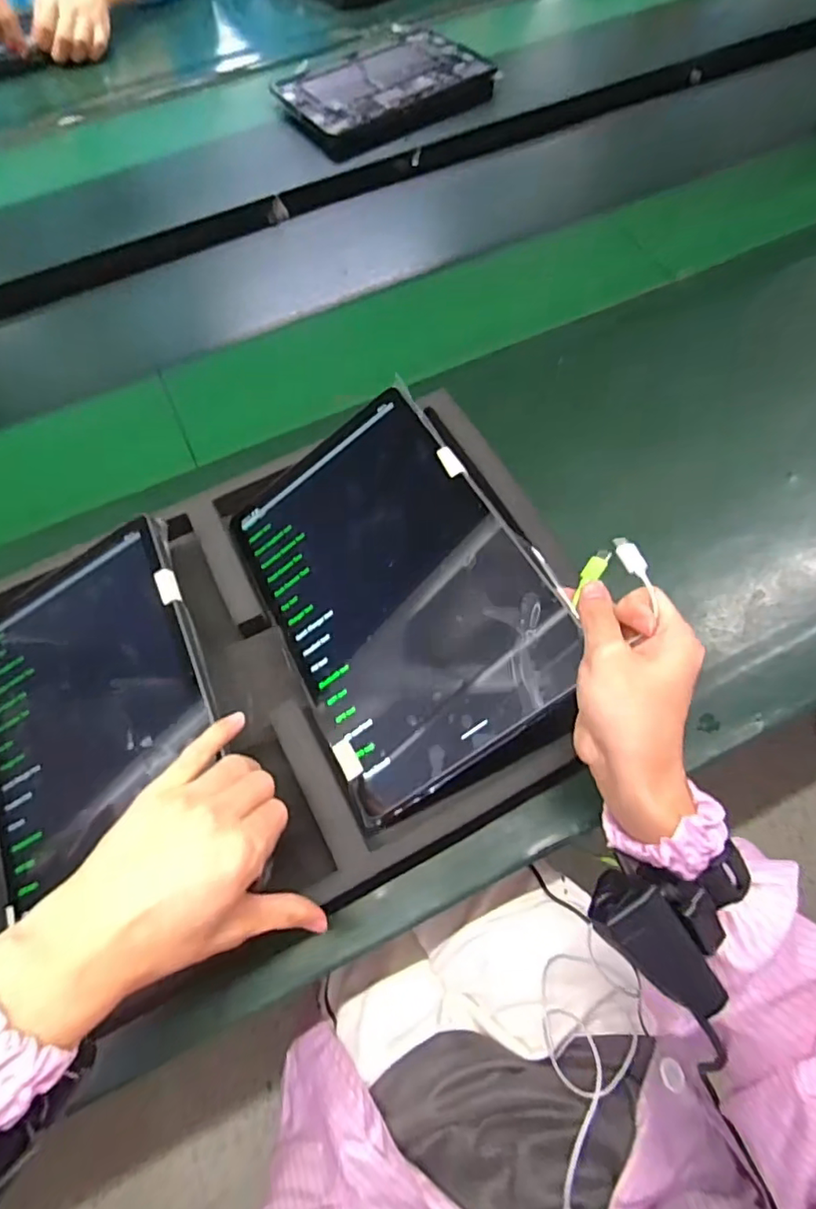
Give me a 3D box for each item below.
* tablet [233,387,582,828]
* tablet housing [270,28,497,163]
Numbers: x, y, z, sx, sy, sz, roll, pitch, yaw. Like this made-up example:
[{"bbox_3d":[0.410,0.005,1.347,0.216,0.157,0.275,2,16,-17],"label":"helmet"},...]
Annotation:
[{"bbox_3d":[-0.013,-0.015,0.383,0.164,0.007,0.249,-37,64,10],"label":"tablet"},{"bbox_3d":[-0.033,-0.669,0.761,0.253,0.035,0.183,-28,66,-11],"label":"tablet housing"}]

